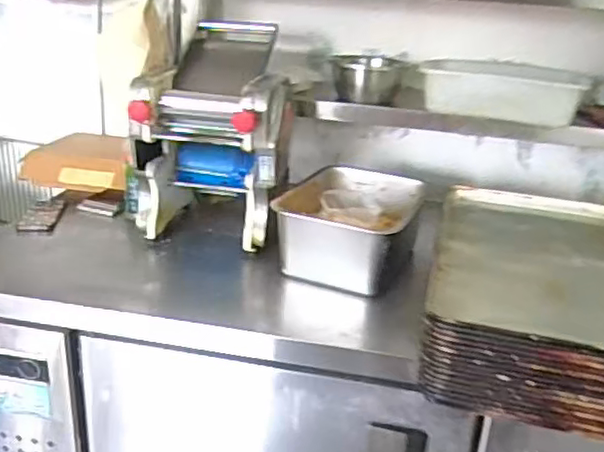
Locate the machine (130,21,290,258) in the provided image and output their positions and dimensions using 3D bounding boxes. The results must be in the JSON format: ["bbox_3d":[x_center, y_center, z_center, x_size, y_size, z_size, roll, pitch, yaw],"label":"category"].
[{"bbox_3d":[-0.182,-0.217,1.433,0.303,0.404,0.427,7,22,2],"label":"machine"}]

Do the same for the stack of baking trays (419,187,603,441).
[{"bbox_3d":[0.435,0.112,1.114,0.395,0.136,0.588,11,23,11],"label":"stack of baking trays"}]

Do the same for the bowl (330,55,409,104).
[{"bbox_3d":[0.152,-0.356,1.516,0.161,0.090,0.155,6,22,0],"label":"bowl"}]

